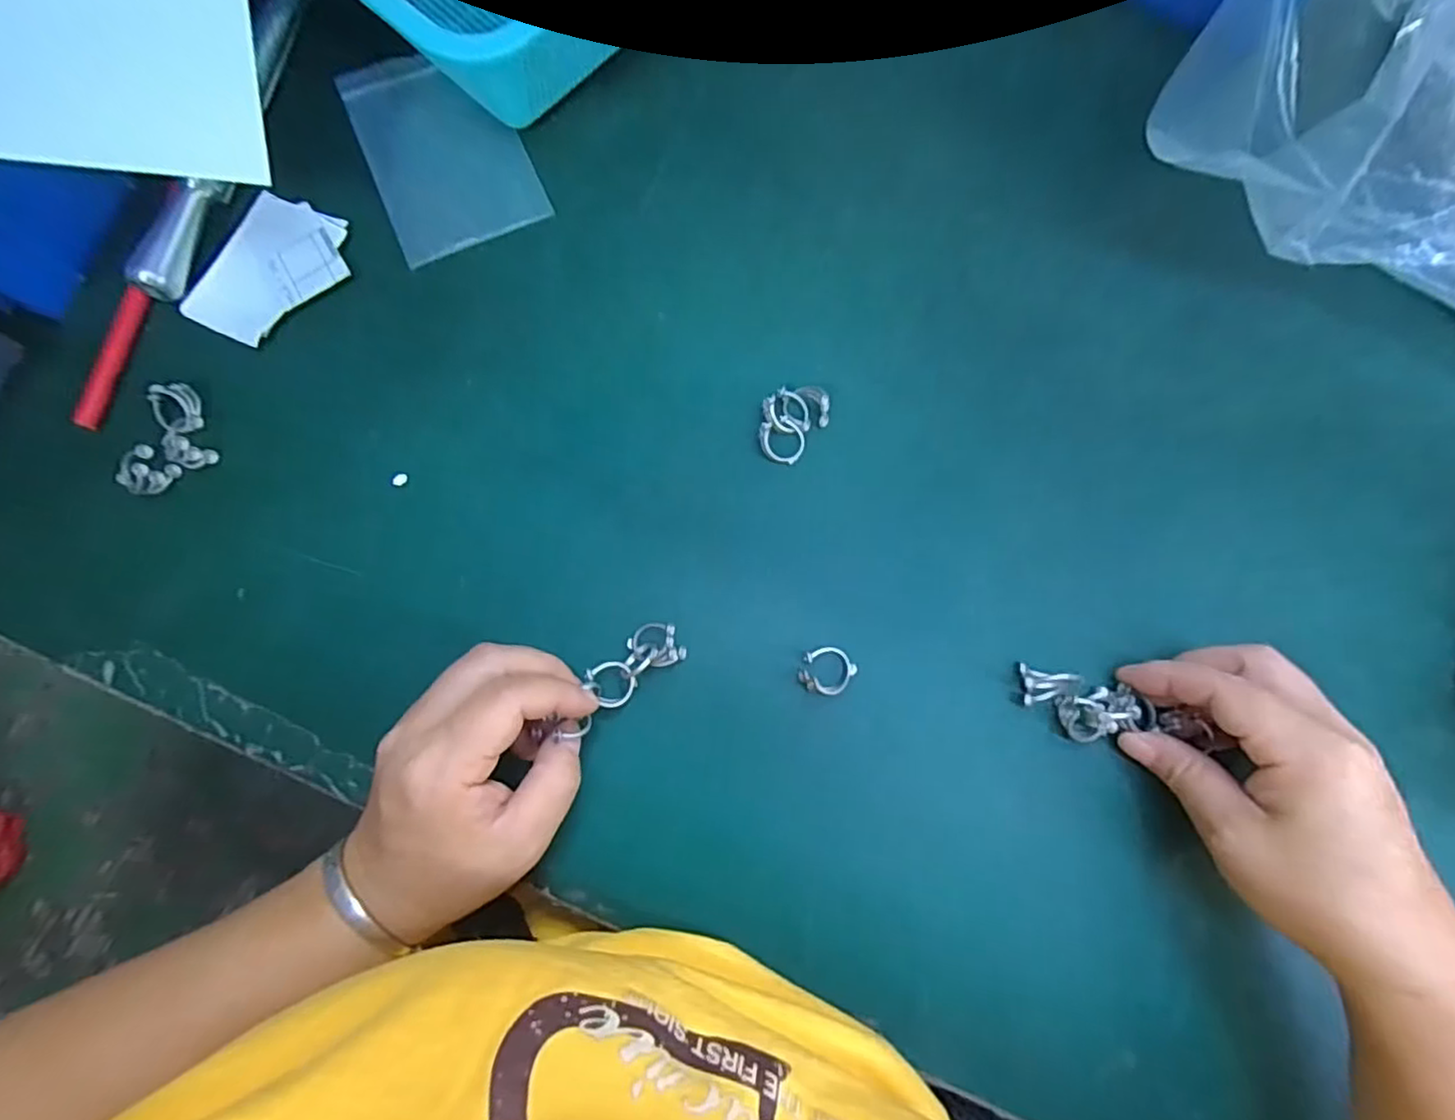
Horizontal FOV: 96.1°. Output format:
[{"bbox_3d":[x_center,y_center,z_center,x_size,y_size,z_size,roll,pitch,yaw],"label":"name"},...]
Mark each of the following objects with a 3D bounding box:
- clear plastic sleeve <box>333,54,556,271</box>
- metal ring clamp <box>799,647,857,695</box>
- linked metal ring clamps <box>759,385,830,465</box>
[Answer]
[{"bbox_3d":[-0.150,-0.218,0.347,0.077,0.005,0.117,-23,84,-9],"label":"clear plastic sleeve"},{"bbox_3d":[0.046,0.051,0.302,0.027,0.016,0.021,11,79,1],"label":"metal ring clamp"},{"bbox_3d":[0.032,-0.070,0.322,0.028,0.015,0.042,40,81,7],"label":"linked metal ring clamps"}]

